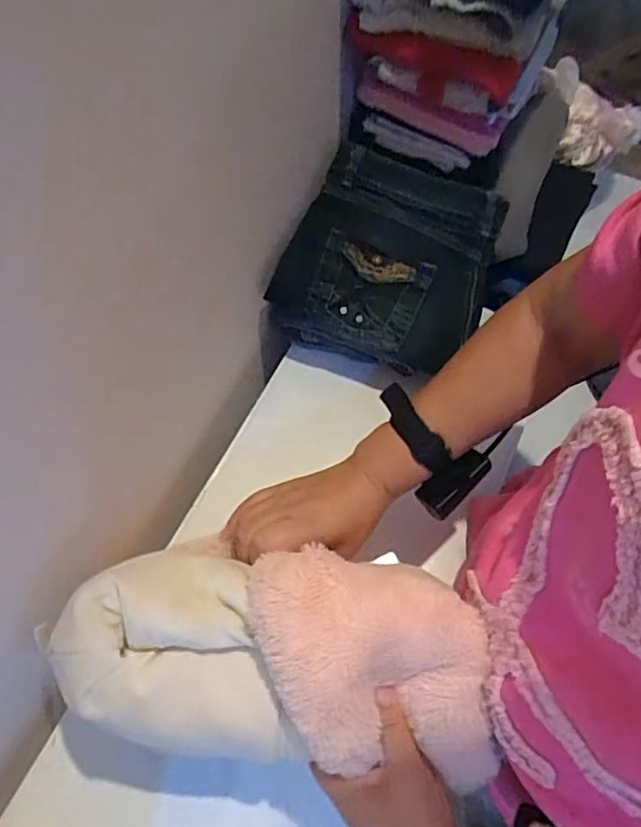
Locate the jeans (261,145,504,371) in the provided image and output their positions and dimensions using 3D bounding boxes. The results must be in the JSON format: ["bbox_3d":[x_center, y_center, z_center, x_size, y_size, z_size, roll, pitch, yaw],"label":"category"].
[{"bbox_3d":[0.079,-0.172,0.665,0.219,0.042,0.216,20,89,-5],"label":"jeans"}]

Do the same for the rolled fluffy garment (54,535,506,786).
[{"bbox_3d":[-0.036,0.180,0.439,0.308,0.074,0.146,1,64,8],"label":"rolled fluffy garment"}]

